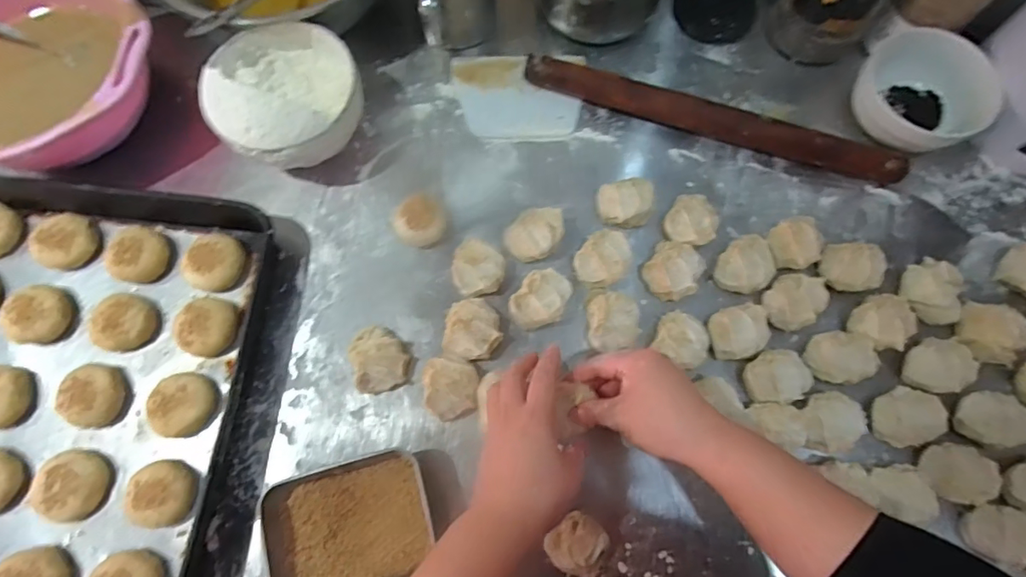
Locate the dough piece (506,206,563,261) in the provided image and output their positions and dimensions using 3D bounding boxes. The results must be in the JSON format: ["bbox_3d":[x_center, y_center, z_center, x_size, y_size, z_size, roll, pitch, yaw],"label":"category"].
[{"bbox_3d":[0.023,-0.054,0.519,0.045,0.037,0.063,34,76,9],"label":"dough piece"}]

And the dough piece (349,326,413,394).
[{"bbox_3d":[-0.126,0.065,0.489,0.056,0.035,0.063,-14,74,-5],"label":"dough piece"}]

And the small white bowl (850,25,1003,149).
[{"bbox_3d":[0.434,-0.209,0.559,0.112,0.067,0.132,-30,76,-9],"label":"small white bowl"}]

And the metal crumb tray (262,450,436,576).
[{"bbox_3d":[-0.140,0.208,0.446,0.131,0.030,0.106,-14,74,-5],"label":"metal crumb tray"}]

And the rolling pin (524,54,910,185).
[{"bbox_3d":[0.215,-0.183,0.562,0.416,0.037,0.042,14,74,4],"label":"rolling pin"}]

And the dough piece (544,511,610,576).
[{"bbox_3d":[0.058,0.222,0.445,0.048,0.037,0.045,0,74,0],"label":"dough piece"}]

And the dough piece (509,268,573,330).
[{"bbox_3d":[0.028,0.013,0.504,0.046,0.037,0.062,34,76,9],"label":"dough piece"}]

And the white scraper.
[{"bbox_3d":[0.011,-0.223,0.589,0.143,0.005,0.116,-11,75,-4],"label":"white scraper"}]

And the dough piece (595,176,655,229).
[{"bbox_3d":[0.118,-0.088,0.536,0.060,0.034,0.054,-8,74,-3],"label":"dough piece"}]

